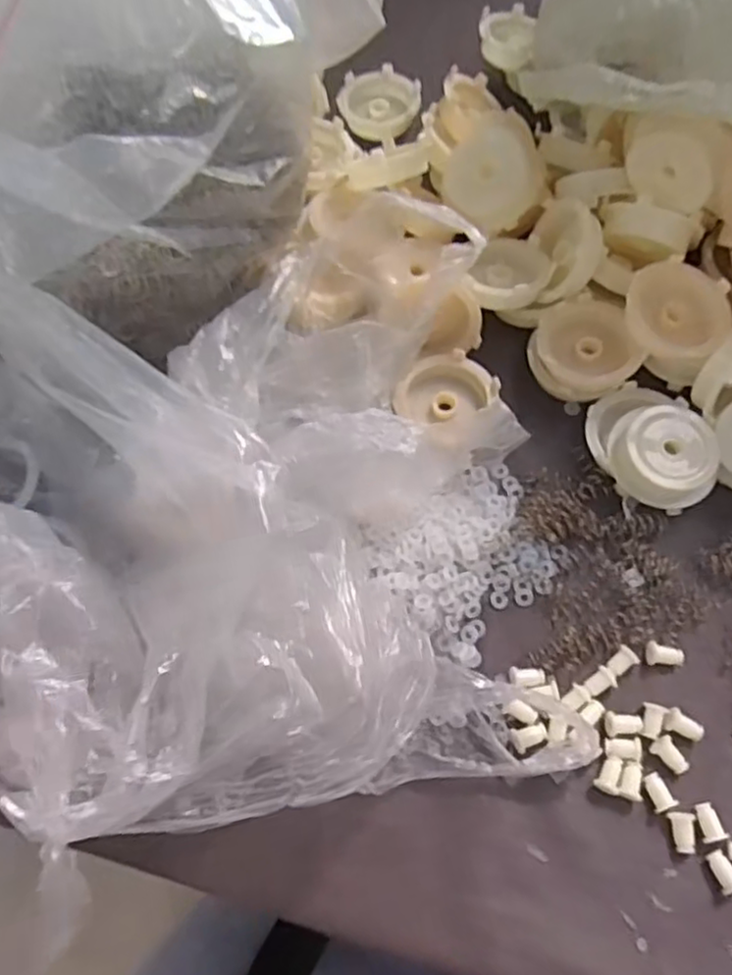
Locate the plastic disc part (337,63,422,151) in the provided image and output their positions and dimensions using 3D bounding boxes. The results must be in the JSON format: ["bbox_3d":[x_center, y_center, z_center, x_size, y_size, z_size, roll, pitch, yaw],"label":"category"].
[{"bbox_3d":[0.009,-0.280,0.501,0.058,0.021,0.053,-1,66,2],"label":"plastic disc part"}]

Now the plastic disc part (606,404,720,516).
[{"bbox_3d":[0.159,-0.016,0.365,0.052,0.021,0.053,-7,68,-1],"label":"plastic disc part"}]

